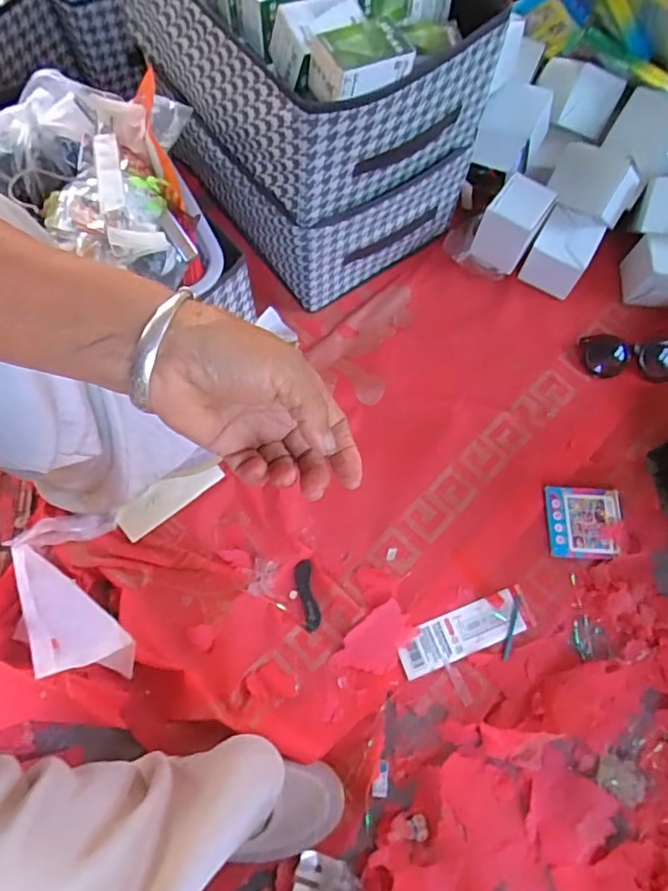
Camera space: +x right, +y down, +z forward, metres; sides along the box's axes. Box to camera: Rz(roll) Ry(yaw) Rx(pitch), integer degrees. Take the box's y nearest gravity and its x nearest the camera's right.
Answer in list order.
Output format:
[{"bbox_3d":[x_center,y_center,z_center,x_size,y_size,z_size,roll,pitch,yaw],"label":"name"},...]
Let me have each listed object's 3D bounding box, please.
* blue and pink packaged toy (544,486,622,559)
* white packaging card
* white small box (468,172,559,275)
[{"bbox_3d":[0.325,0.099,0.697,0.097,0.006,0.093,4,68,-1],"label":"blue and pink packaged toy"},{"bbox_3d":[0.159,0.224,0.648,0.169,0.004,0.052,-19,70,-9],"label":"white packaging card"},{"bbox_3d":[0.262,-0.323,0.799,0.080,0.114,0.083,35,71,11],"label":"white small box"}]

